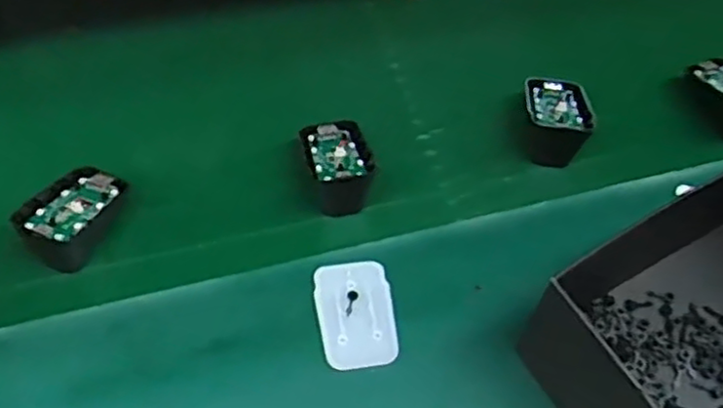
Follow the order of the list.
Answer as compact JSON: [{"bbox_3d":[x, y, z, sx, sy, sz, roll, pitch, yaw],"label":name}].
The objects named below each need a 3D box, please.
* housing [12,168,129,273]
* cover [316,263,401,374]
[{"bbox_3d":[-0.185,0.006,0.453,0.043,0.034,0.070,25,58,11],"label":"housing"},{"bbox_3d":[-0.003,0.066,0.429,0.045,0.009,0.069,-6,57,-9],"label":"cover"}]

